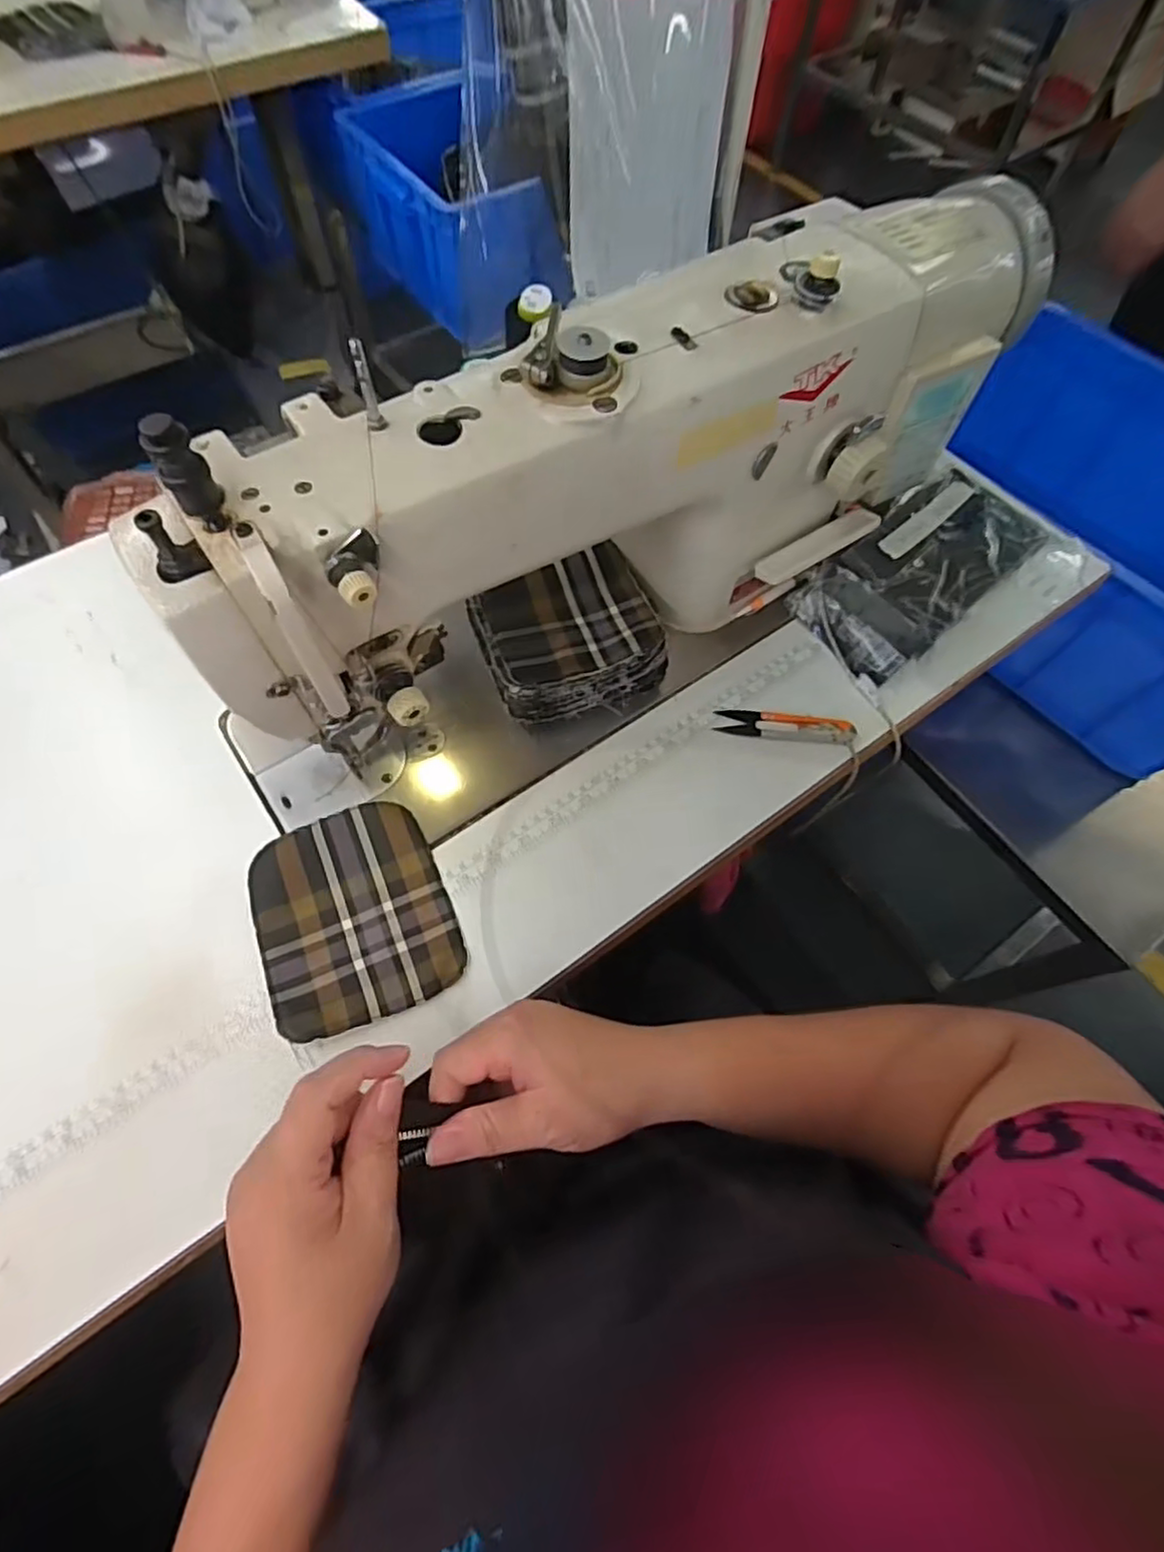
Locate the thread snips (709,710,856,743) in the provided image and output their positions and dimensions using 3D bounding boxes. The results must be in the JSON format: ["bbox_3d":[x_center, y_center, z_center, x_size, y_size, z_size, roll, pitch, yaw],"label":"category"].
[{"bbox_3d":[0.152,-0.038,0.504,0.098,0.014,0.023,7,63,1],"label":"thread snips"}]

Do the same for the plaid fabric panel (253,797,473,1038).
[{"bbox_3d":[-0.148,0.088,0.436,0.116,0.007,0.138,-20,66,-12],"label":"plaid fabric panel"}]

